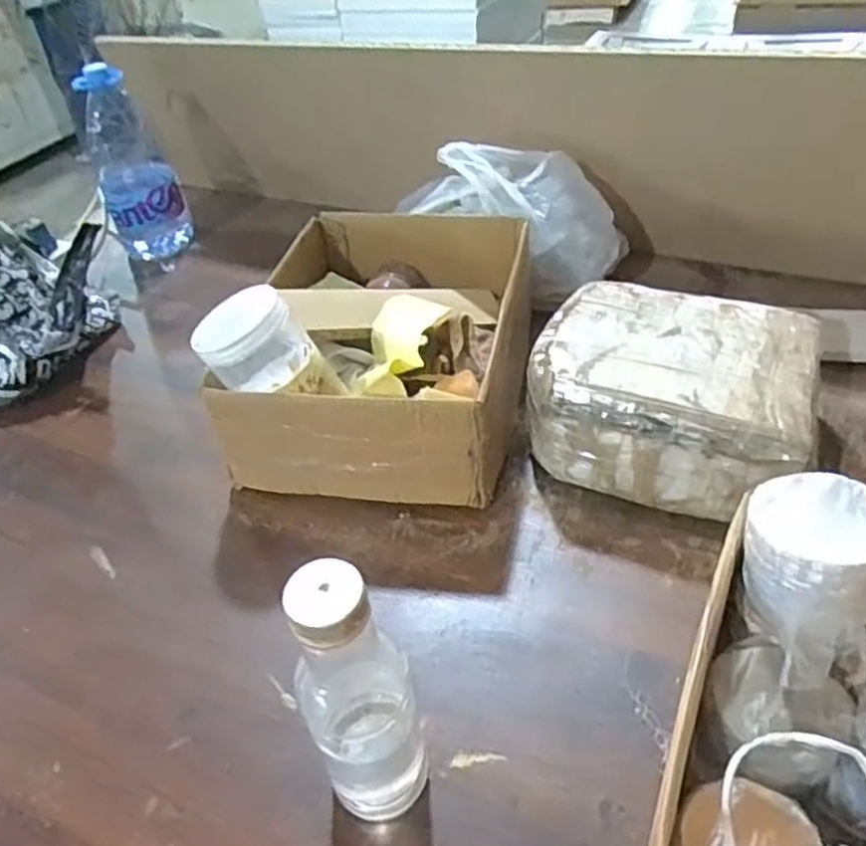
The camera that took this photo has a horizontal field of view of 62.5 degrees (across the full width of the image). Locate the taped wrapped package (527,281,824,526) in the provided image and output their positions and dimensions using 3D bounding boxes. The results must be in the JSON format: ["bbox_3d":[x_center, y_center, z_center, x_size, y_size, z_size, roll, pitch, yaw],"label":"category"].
[{"bbox_3d":[0.216,-0.024,0.657,0.228,0.103,0.194,17,49,23],"label":"taped wrapped package"}]

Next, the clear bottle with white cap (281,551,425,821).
[{"bbox_3d":[-0.044,0.163,0.415,0.065,0.211,0.056,-25,47,-18],"label":"clear bottle with white cap"}]

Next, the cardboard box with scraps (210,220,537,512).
[{"bbox_3d":[-0.041,-0.084,0.741,0.251,0.128,0.341,4,45,12],"label":"cardboard box with scraps"}]

